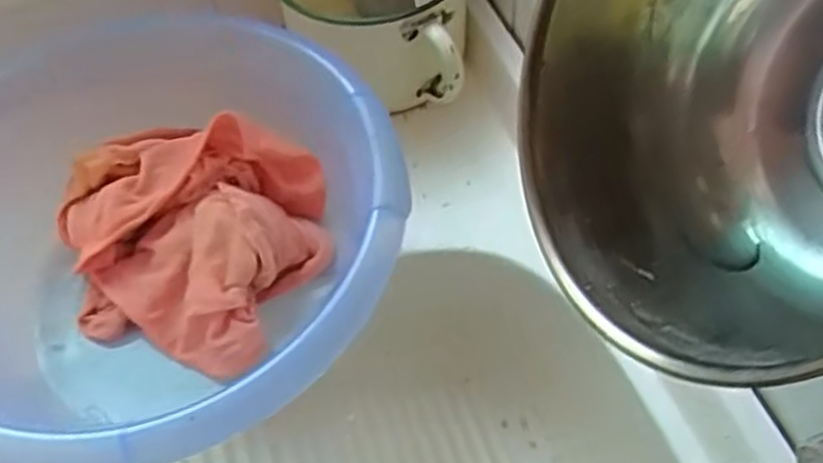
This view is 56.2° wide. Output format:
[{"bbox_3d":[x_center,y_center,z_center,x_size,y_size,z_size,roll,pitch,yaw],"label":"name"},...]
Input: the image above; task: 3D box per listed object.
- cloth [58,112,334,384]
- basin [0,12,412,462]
[{"bbox_3d":[-0.154,0.000,0.519,0.173,0.062,0.152,15,60,14],"label":"cloth"},{"bbox_3d":[-0.150,0.011,0.483,0.286,0.115,0.295,-2,58,3],"label":"basin"}]

